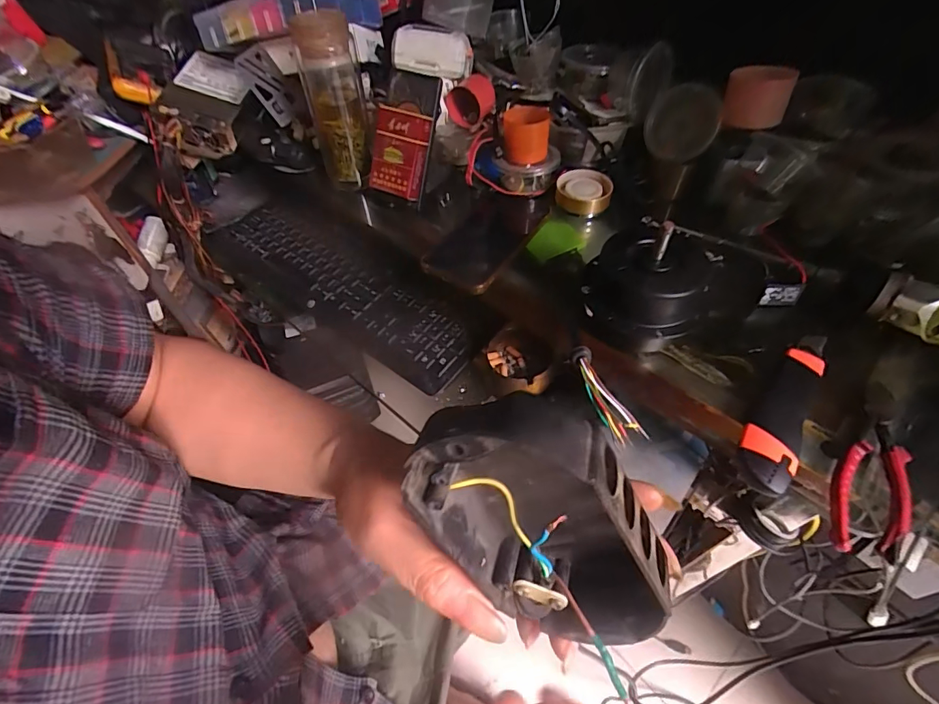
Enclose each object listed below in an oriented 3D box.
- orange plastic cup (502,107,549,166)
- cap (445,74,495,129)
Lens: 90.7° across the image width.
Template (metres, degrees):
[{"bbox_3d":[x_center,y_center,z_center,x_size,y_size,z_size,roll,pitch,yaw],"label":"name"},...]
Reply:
[{"bbox_3d":[0.065,-0.250,0.532,0.052,0.045,0.048,-1,52,1],"label":"orange plastic cup"},{"bbox_3d":[0.002,-0.290,0.536,0.052,0.044,0.030,13,53,11],"label":"cap"}]

